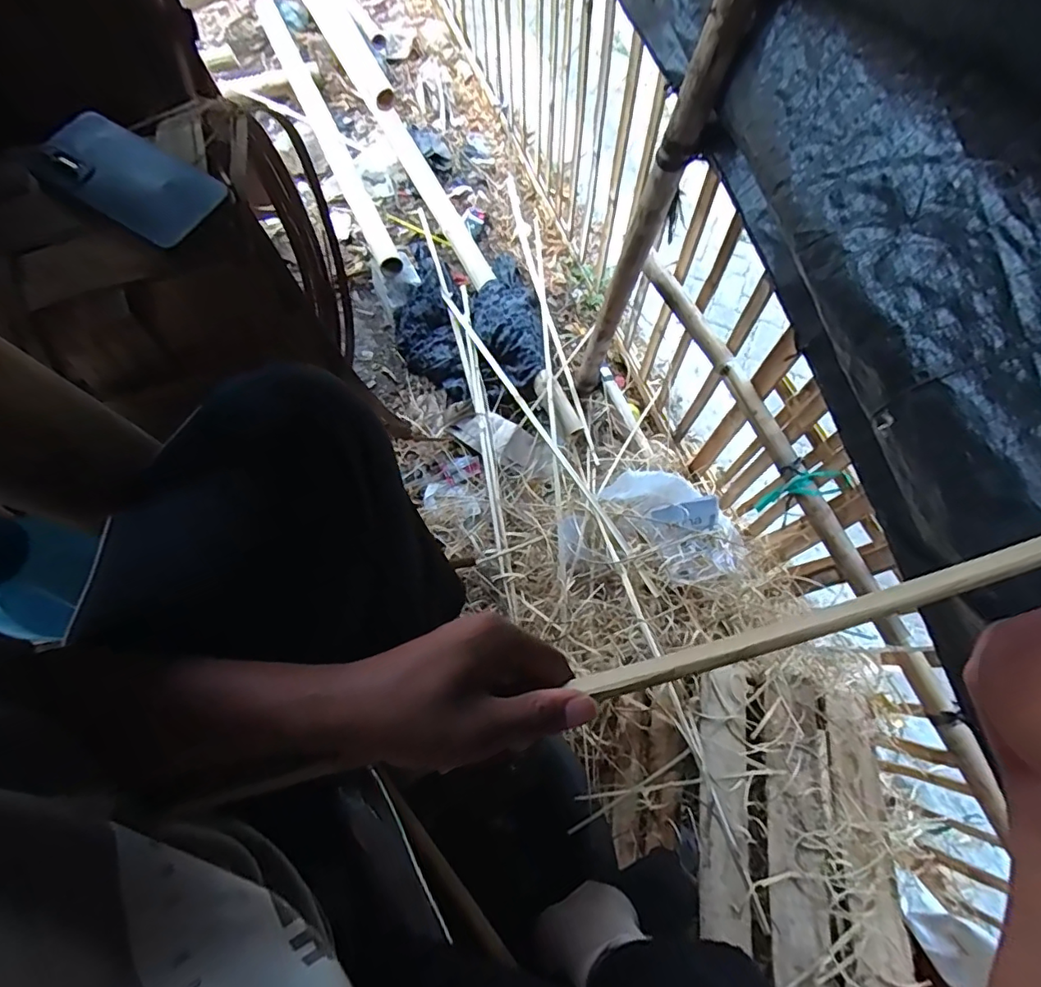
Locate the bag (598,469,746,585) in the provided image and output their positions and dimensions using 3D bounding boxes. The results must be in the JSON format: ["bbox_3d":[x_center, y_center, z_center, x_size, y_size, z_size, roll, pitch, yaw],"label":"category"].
[{"bbox_3d":[0.343,0.056,1.177,0.192,0.063,0.283,-30,74,-11],"label":"bag"}]

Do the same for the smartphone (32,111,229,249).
[{"bbox_3d":[-0.313,-0.250,0.431,0.140,0.015,0.073,29,81,5],"label":"smartphone"}]

